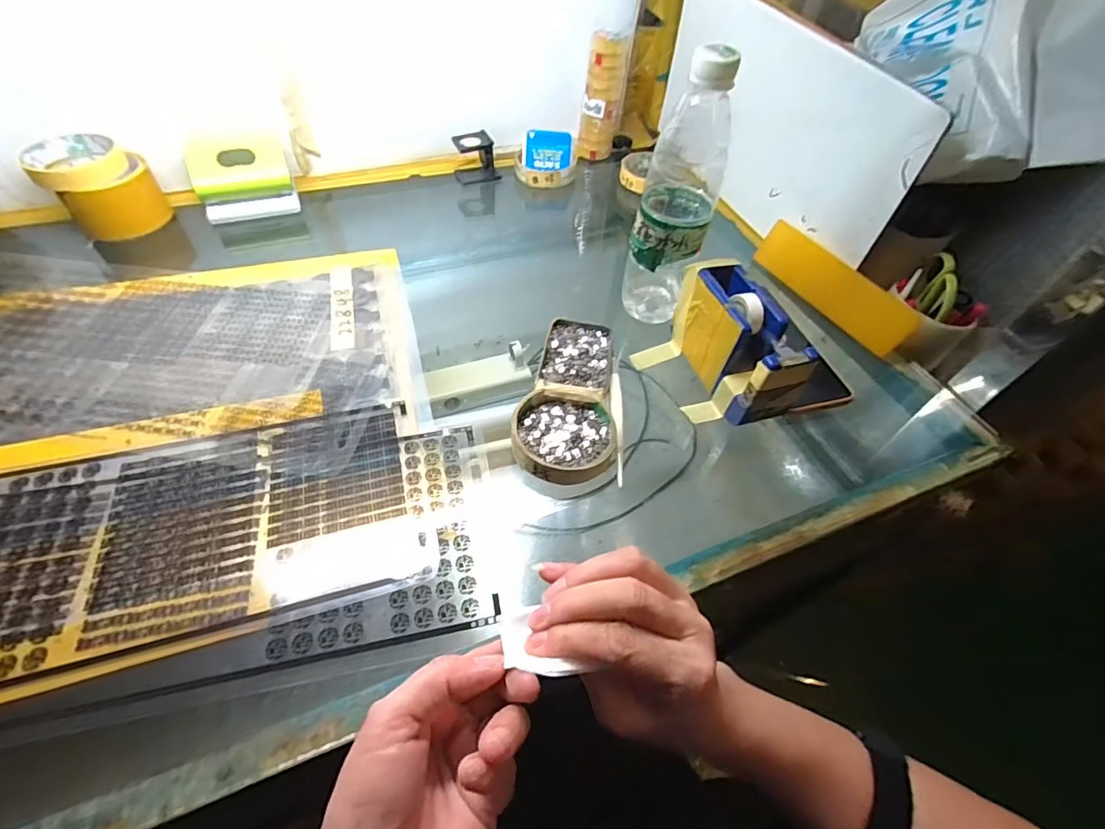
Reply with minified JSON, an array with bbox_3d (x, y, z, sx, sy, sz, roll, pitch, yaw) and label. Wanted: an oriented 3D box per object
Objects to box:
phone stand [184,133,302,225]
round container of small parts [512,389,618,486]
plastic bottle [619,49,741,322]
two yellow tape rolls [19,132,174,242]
[{"bbox_3d":[-0.350,-0.270,0.566,0.098,0.076,0.043,-22,56,-20],"label":"phone stand"},{"bbox_3d":[0.010,0.017,0.395,0.080,0.015,0.080,2,51,-3],"label":"round container of small parts"},{"bbox_3d":[0.108,-0.182,0.433,0.062,0.226,0.065,16,52,9],"label":"plastic bottle"},{"bbox_3d":[-0.480,-0.241,0.530,0.081,0.076,0.090,34,57,21],"label":"two yellow tape rolls"}]

